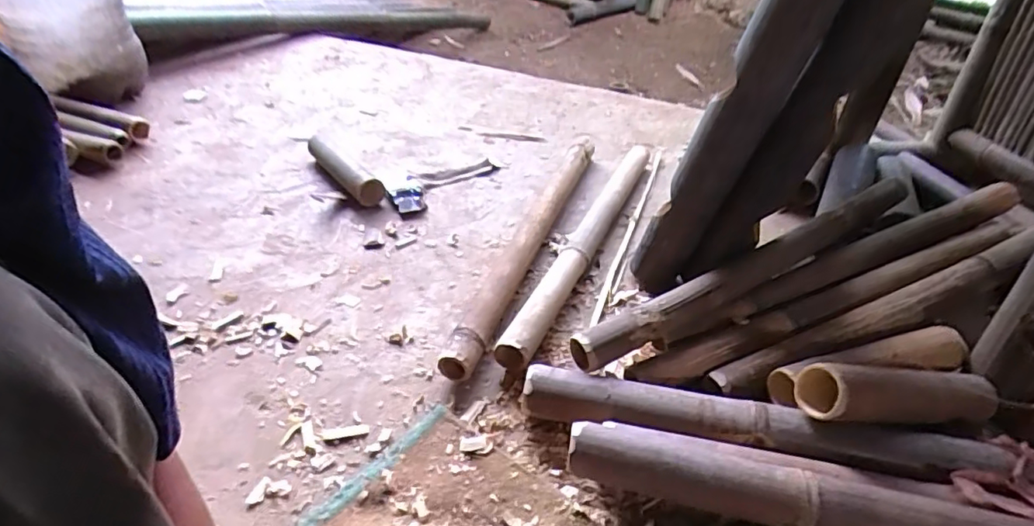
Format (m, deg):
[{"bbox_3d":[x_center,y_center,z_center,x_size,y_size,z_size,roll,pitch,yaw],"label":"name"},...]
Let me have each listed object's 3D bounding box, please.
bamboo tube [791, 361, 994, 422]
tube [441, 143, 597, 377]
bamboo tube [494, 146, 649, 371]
[{"bbox_3d":[0.427,0.142,0.609,0.251,0.068,0.053,7,36,-14],"label":"bamboo tube"},{"bbox_3d":[0.025,-0.045,0.904,0.043,0.043,0.614,14,40,15],"label":"tube"},{"bbox_3d":[0.121,-0.056,0.919,0.056,0.052,0.636,17,41,19],"label":"bamboo tube"}]

